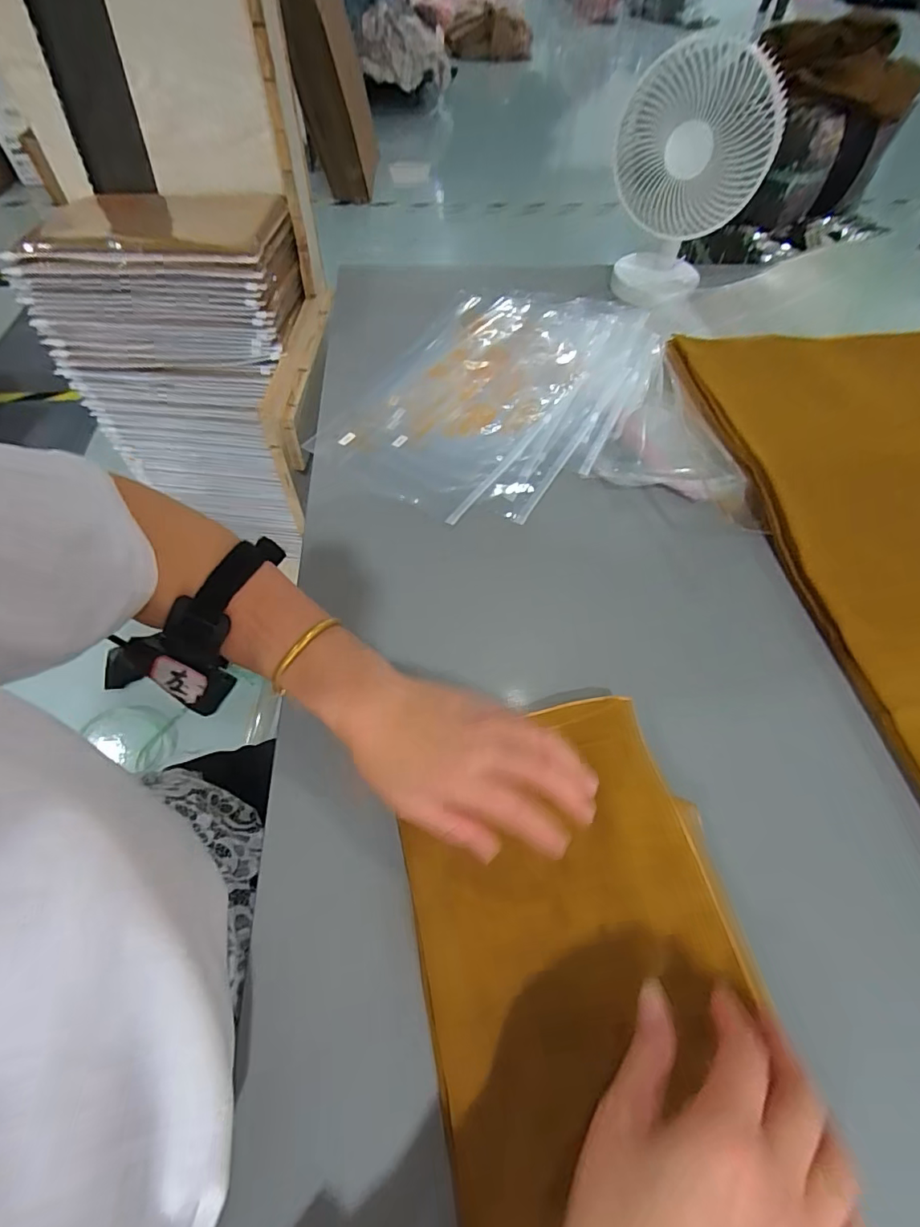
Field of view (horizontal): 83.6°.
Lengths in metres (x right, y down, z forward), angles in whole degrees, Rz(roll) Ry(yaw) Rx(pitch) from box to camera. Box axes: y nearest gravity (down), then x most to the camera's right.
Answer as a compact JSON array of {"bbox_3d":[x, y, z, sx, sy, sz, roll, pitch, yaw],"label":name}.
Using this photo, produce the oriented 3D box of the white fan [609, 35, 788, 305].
[{"bbox_3d":[0.287,-0.557,0.676,0.177,0.249,0.103,10,58,4],"label":"white fan"}]

